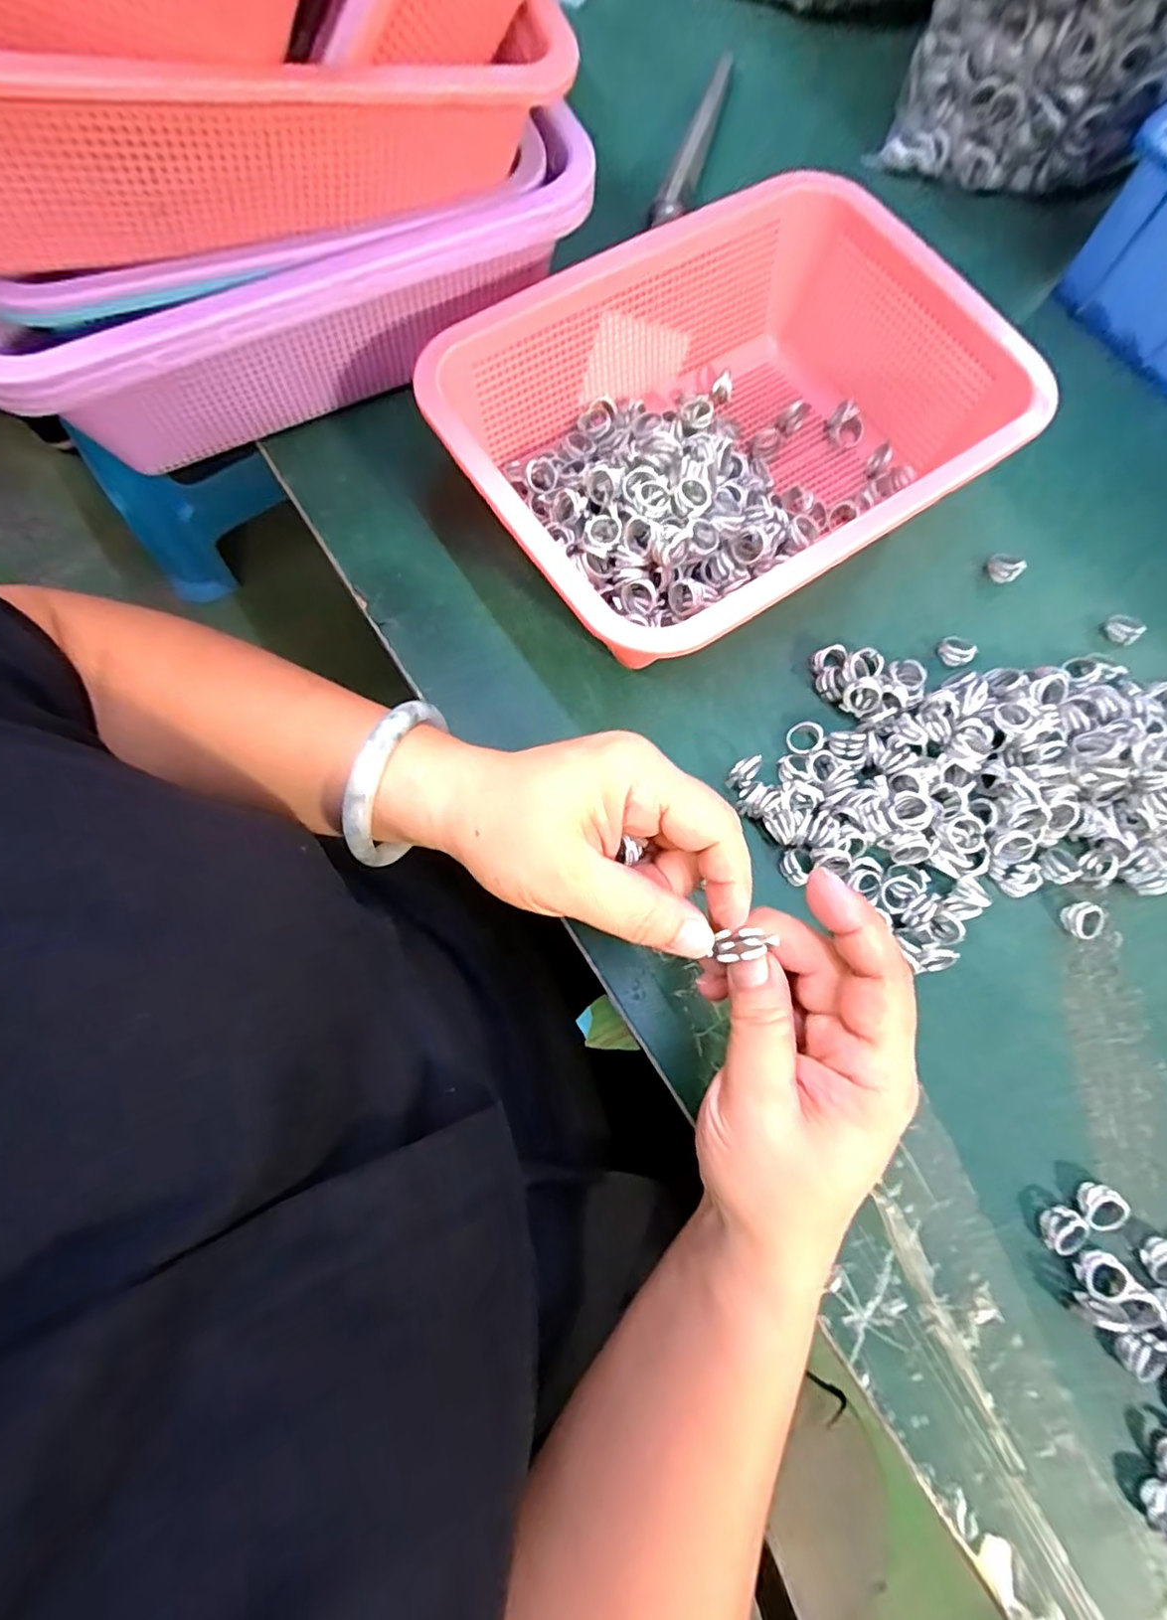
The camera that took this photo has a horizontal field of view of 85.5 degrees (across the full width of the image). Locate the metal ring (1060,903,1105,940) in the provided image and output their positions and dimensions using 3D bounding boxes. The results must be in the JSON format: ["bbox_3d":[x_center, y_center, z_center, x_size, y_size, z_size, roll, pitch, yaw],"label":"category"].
[{"bbox_3d":[0.240,0.053,0.303,0.018,0.009,0.017,1,74,-2],"label":"metal ring"}]

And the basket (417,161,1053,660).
[{"bbox_3d":[0.072,-0.188,0.328,0.256,0.077,0.194,-34,78,-11],"label":"basket"}]

